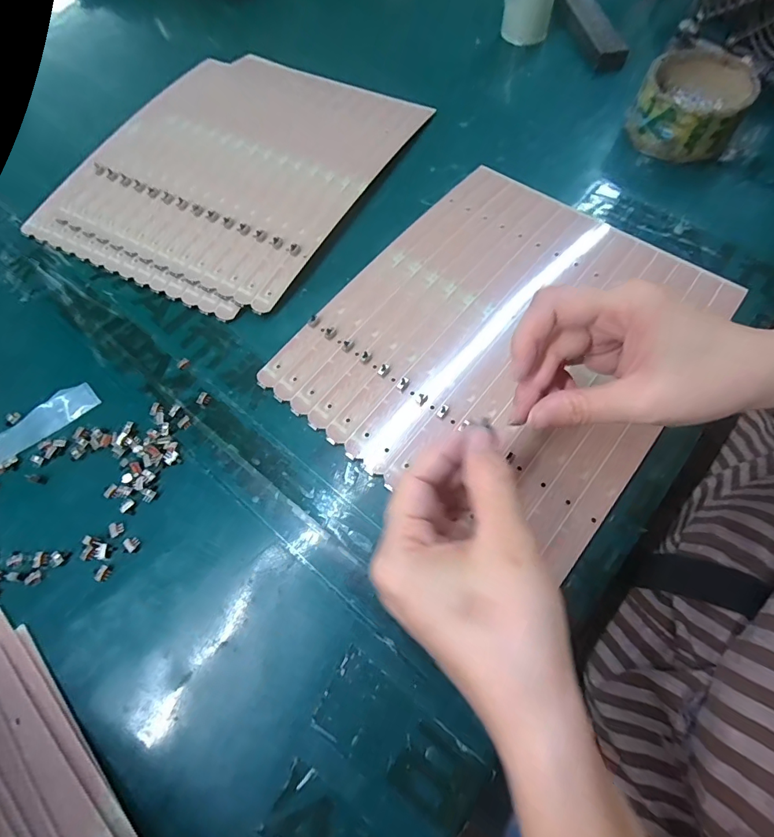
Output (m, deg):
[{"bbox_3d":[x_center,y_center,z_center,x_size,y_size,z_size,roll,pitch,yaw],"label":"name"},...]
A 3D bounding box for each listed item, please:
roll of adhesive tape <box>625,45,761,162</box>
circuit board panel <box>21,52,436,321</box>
[{"bbox_3d":[0.268,-0.280,0.389,0.084,0.047,0.089,-1,68,3],"label":"roll of adhesive tape"},{"bbox_3d":[-0.139,-0.244,0.413,0.254,0.014,0.307,26,71,13],"label":"circuit board panel"}]

